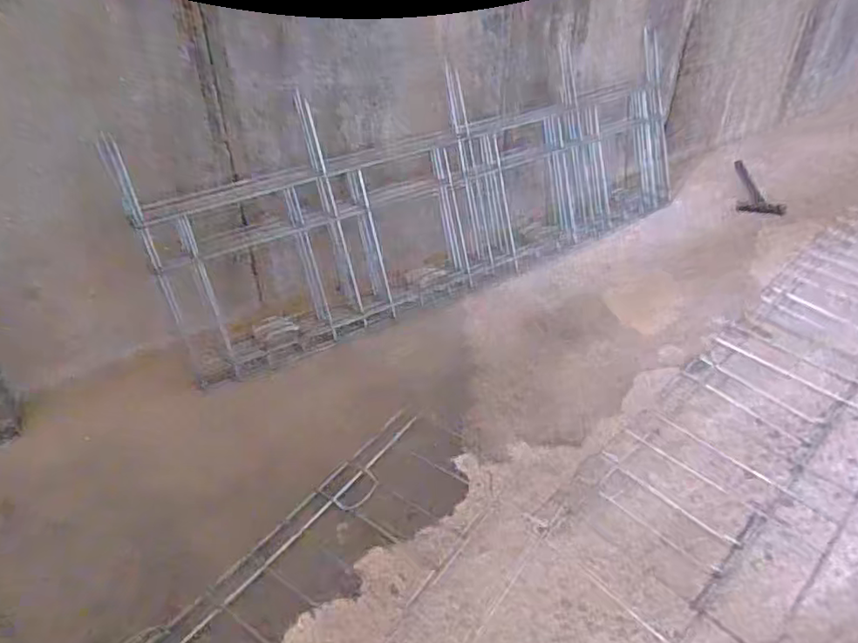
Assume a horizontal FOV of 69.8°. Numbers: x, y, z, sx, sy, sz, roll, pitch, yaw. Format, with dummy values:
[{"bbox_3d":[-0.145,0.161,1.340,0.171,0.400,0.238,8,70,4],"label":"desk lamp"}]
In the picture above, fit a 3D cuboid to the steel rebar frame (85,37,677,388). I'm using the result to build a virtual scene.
[{"bbox_3d":[0.086,-0.269,1.229,1.235,0.325,0.209,-23,44,-28],"label":"steel rebar frame"}]

